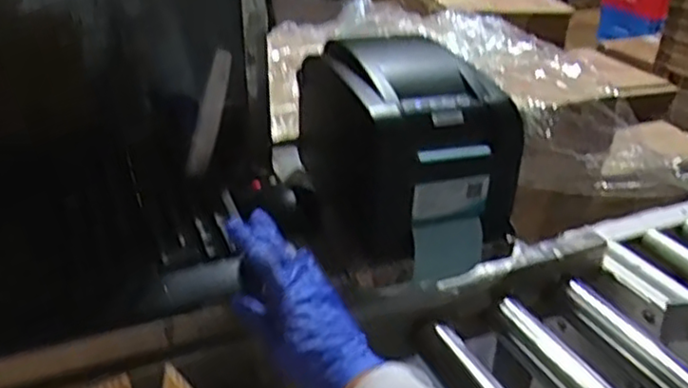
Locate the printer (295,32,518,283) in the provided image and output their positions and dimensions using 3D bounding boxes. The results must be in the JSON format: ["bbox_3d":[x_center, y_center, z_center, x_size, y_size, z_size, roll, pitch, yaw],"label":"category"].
[{"bbox_3d":[0.055,-0.057,0.701,0.159,0.165,0.214,-12,31,-23],"label":"printer"}]

